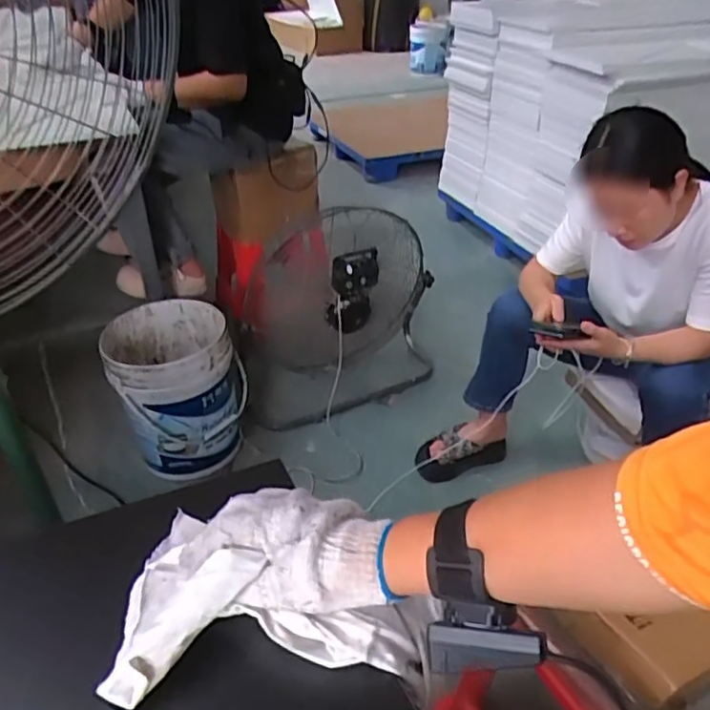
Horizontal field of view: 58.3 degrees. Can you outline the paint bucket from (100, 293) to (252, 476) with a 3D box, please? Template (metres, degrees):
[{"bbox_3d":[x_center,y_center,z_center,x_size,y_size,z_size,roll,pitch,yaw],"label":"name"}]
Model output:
[{"bbox_3d":[-0.469,0.091,1.706,0.320,0.375,0.309,0,35,0],"label":"paint bucket"}]

